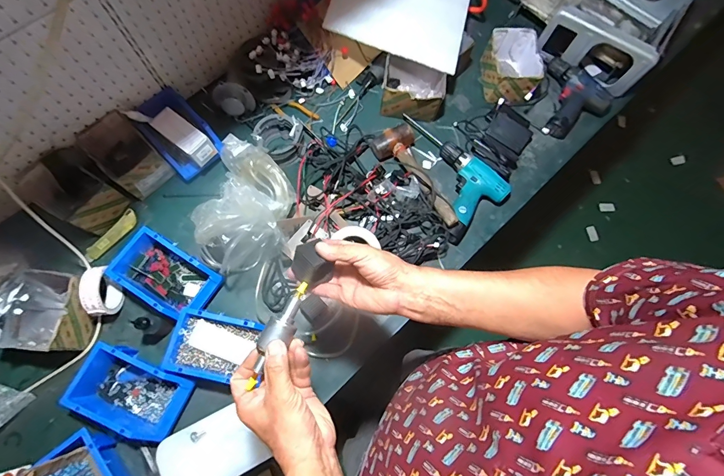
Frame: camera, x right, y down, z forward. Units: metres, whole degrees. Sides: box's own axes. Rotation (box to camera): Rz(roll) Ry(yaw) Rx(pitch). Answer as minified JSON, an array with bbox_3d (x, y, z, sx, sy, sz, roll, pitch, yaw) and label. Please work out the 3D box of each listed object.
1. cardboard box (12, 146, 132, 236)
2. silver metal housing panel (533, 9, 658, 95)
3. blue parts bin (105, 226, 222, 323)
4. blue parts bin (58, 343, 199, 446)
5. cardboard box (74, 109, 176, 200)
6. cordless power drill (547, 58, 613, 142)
[{"bbox_3d":[-0.591,-0.098,0.759,0.156,0.097,0.132,40,76,9],"label":"cardboard box"},{"bbox_3d":[0.573,-0.463,0.908,0.257,0.129,0.074,33,75,8],"label":"silver metal housing panel"},{"bbox_3d":[-0.388,0.076,0.732,0.195,0.064,0.117,31,74,7],"label":"blue parts bin"},{"bbox_3d":[-0.422,0.278,0.675,0.198,0.079,0.116,22,73,4],"label":"blue parts bin"},{"bbox_3d":[-0.502,-0.173,0.796,0.148,0.103,0.105,42,76,10],"label":"cardboard box"},{"bbox_3d":[0.510,-0.342,0.913,0.184,0.069,0.183,42,76,10],"label":"cordless power drill"}]

